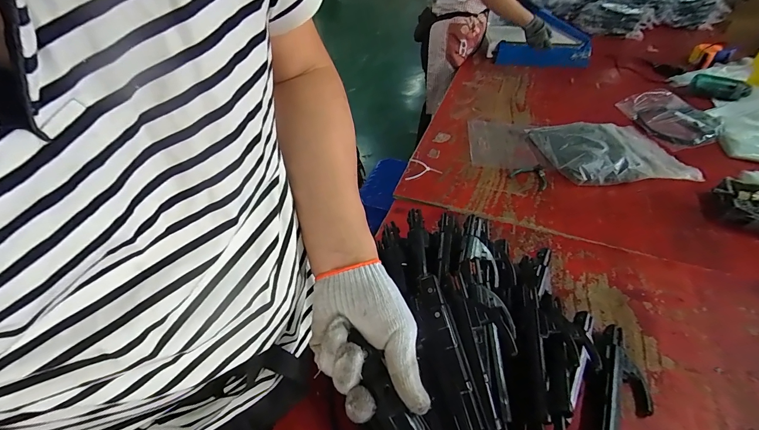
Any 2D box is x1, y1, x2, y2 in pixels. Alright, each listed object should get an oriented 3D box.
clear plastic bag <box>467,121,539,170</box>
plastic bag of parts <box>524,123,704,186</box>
[{"bbox_3d":[0.376,-0.224,1.073,0.185,0.011,0.269,5,44,6],"label":"clear plastic bag"},{"bbox_3d":[0.672,-0.196,1.000,0.401,0.063,0.299,2,43,3],"label":"plastic bag of parts"}]

